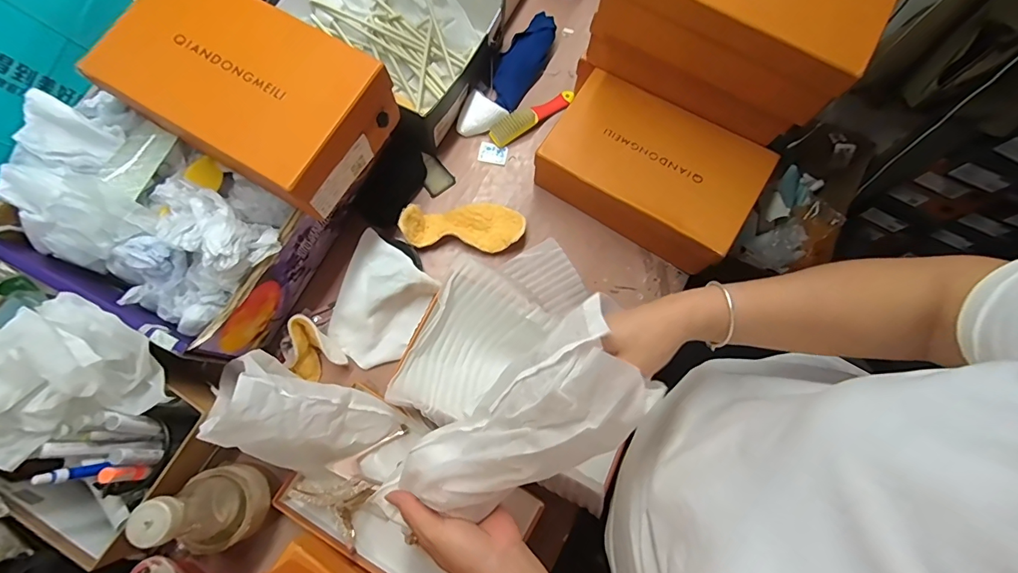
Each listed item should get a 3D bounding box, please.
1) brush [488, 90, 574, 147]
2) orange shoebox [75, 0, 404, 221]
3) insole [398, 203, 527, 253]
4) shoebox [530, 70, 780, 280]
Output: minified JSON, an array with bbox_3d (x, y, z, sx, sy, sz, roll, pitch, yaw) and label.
[{"bbox_3d":[0.040,-0.277,0.719,0.152,0.025,0.032,-31,79,-10],"label":"brush"},{"bbox_3d":[-0.295,-0.224,0.503,0.288,0.087,0.172,31,76,6],"label":"orange shoebox"},{"bbox_3d":[-0.066,-0.093,0.649,0.174,0.044,0.069,1,75,-2],"label":"insole"},{"bbox_3d":[0.199,-0.168,0.641,0.282,0.101,0.170,32,76,6],"label":"shoebox"}]

